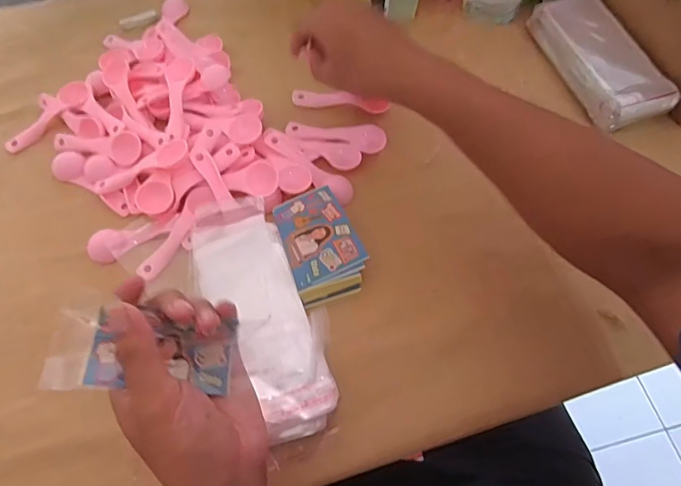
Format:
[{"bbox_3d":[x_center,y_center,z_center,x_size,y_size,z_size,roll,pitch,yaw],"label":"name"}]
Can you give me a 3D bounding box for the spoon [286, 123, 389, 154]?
[{"bbox_3d":[-0.006,-0.120,0.483,0.111,0.013,0.036,5,64,3],"label":"spoon"}]

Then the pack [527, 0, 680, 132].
[{"bbox_3d":[0.305,-0.219,0.517,0.086,0.033,0.194,-16,65,-7],"label":"pack"}]

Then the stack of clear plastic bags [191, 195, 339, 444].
[{"bbox_3d":[-0.070,0.056,0.392,0.082,0.021,0.221,-24,66,-11],"label":"stack of clear plastic bags"}]

